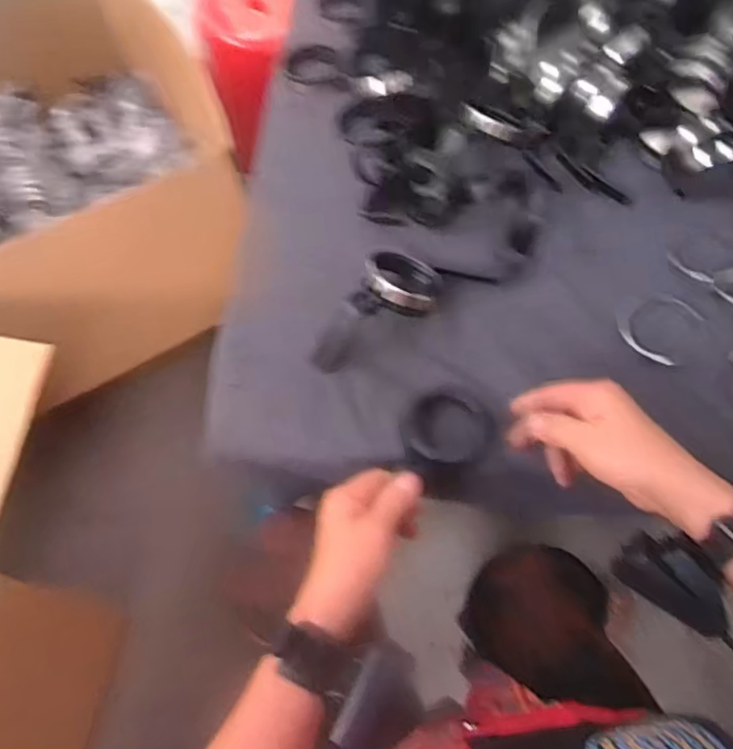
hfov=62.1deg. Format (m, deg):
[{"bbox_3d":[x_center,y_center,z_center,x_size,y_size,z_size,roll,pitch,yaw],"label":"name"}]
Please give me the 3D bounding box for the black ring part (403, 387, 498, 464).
[{"bbox_3d":[0.068,0.040,0.505,0.075,0.010,0.067,5,61,3],"label":"black ring part"}]

